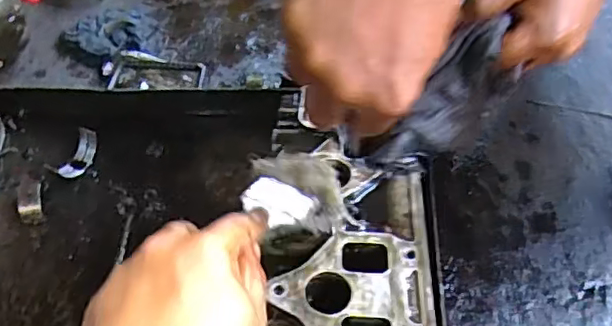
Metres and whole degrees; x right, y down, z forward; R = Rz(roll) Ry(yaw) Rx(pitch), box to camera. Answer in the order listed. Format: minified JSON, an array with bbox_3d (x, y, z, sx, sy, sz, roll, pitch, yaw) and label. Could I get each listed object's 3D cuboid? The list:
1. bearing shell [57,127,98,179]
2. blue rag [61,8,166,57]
[{"bbox_3d":[-0.295,-0.011,0.788,0.027,0.021,0.069,16,55,13],"label":"bearing shell"},{"bbox_3d":[-0.292,-0.207,0.954,0.140,0.028,0.115,20,56,16],"label":"blue rag"}]

